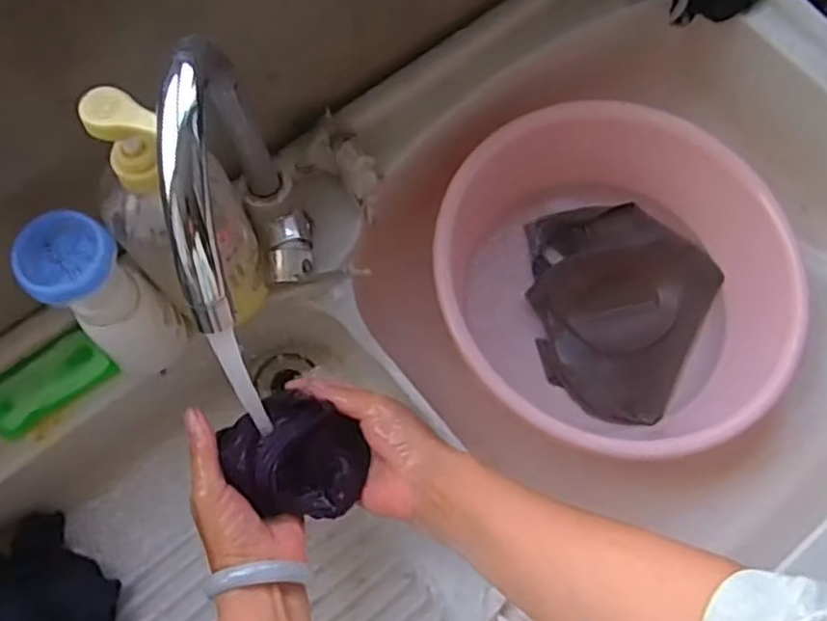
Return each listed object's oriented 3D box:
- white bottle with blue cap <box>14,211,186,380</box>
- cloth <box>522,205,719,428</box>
[{"bbox_3d":[-0.228,-0.010,0.533,0.062,0.163,0.064,-33,76,-11],"label":"white bottle with blue cap"},{"bbox_3d":[0.212,-0.009,0.784,0.209,0.041,0.217,29,74,8],"label":"cloth"}]

